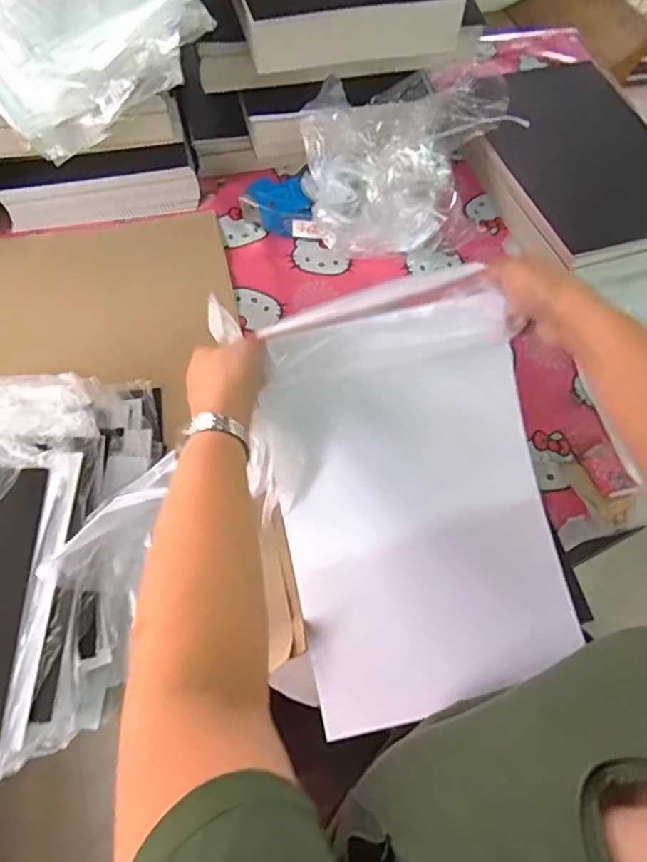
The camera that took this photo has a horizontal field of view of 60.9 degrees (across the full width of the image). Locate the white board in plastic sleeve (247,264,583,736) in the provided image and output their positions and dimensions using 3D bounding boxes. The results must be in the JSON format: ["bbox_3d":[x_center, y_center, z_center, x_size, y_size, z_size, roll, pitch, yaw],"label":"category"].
[{"bbox_3d":[0.085,0.060,0.535,0.262,0.045,0.380,-17,89,-1],"label":"white board in plastic sleeve"}]

